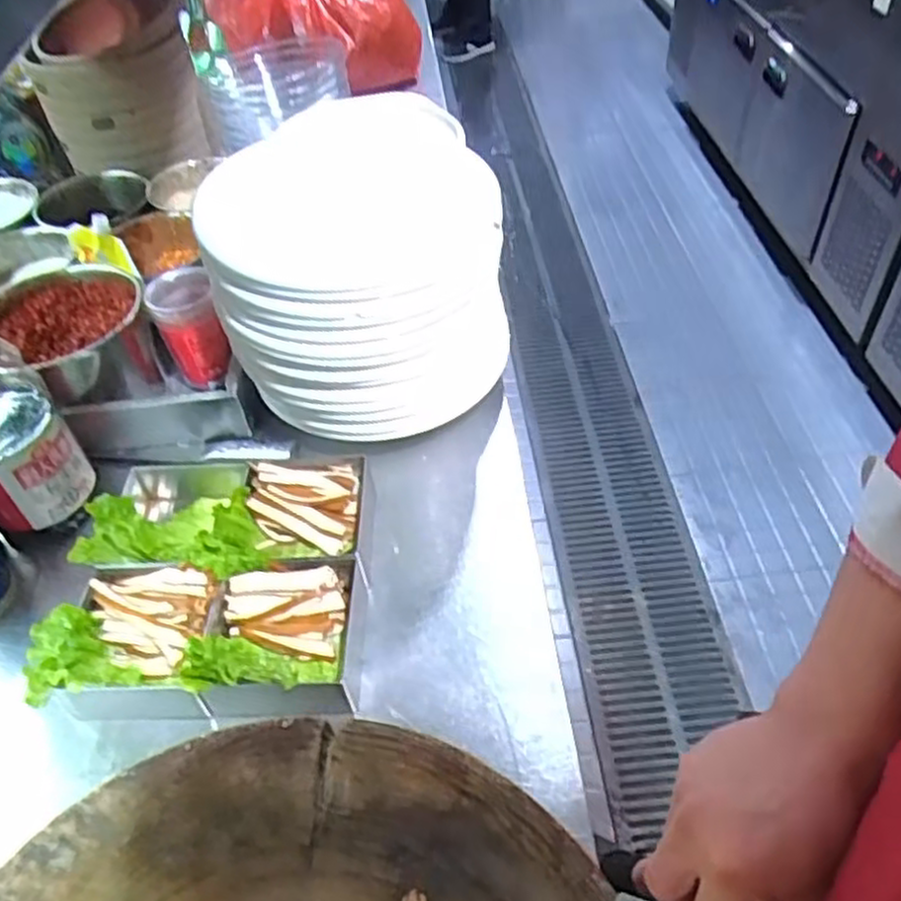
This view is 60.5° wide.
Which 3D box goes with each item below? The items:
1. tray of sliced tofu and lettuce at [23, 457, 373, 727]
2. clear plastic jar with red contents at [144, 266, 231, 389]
[{"bbox_3d":[-0.214,0.109,0.715,0.254,0.082,0.262,-3,47,3],"label":"tray of sliced tofu and lettuce"},{"bbox_3d":[-0.303,-0.143,0.904,0.070,0.112,0.091,-19,48,-11],"label":"clear plastic jar with red contents"}]

